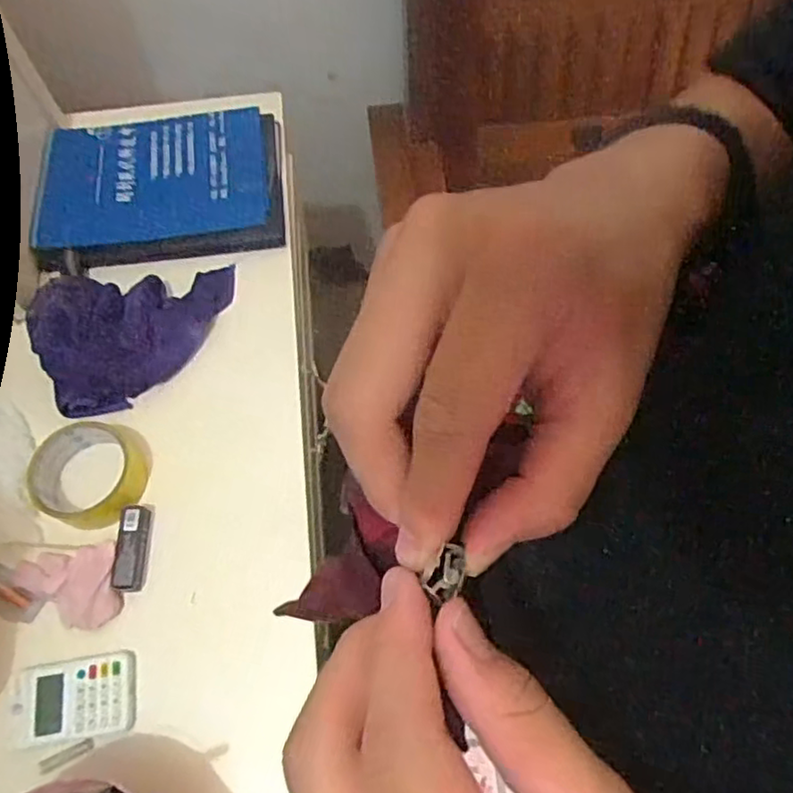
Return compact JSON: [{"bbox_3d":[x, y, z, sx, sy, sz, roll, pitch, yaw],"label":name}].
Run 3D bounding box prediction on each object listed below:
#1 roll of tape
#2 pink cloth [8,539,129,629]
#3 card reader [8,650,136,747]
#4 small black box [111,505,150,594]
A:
[{"bbox_3d":[-0.259,0.064,0.553,0.085,0.033,0.088,-1,66,1],"label":"roll of tape"},{"bbox_3d":[-0.268,0.154,0.523,0.088,0.020,0.064,-8,66,-2],"label":"pink cloth"},{"bbox_3d":[-0.243,0.228,0.491,0.084,0.022,0.056,-10,66,-3],"label":"card reader"},{"bbox_3d":[-0.217,0.124,0.534,0.020,0.019,0.068,-2,66,0],"label":"small black box"}]

